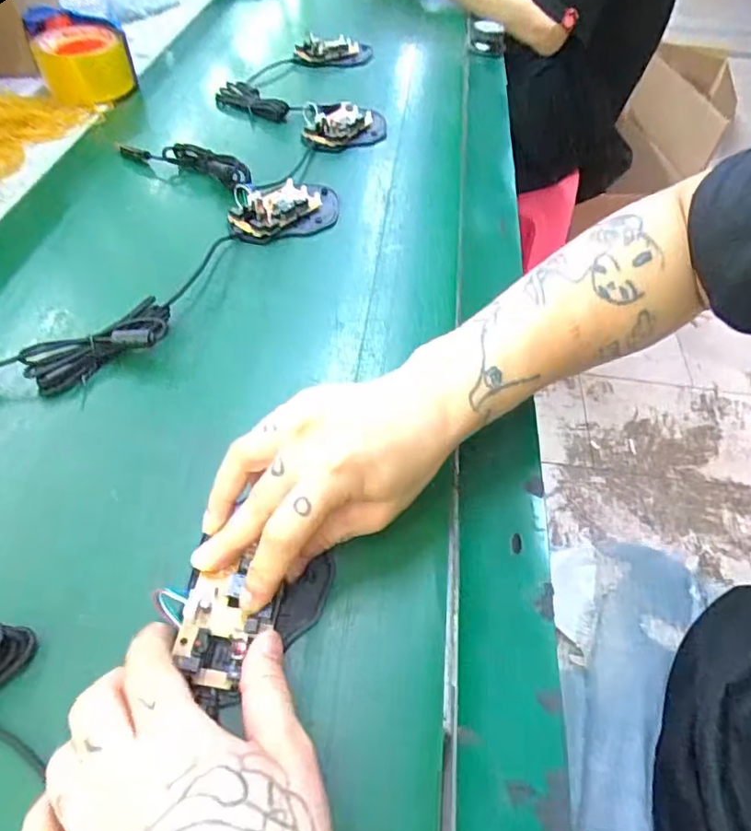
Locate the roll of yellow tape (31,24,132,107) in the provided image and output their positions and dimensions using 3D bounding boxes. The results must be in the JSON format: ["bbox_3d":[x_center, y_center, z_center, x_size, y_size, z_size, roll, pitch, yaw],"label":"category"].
[{"bbox_3d":[-0.363,-0.441,0.709,0.099,0.067,0.107,-21,55,-20],"label":"roll of yellow tape"}]

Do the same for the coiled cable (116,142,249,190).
[{"bbox_3d":[-0.193,-0.259,0.580,0.148,0.026,0.022,23,53,14],"label":"coiled cable"}]

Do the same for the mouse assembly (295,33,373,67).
[{"bbox_3d":[-0.059,-0.517,0.815,0.104,0.022,0.053,-2,51,-6],"label":"mouse assembly"}]

